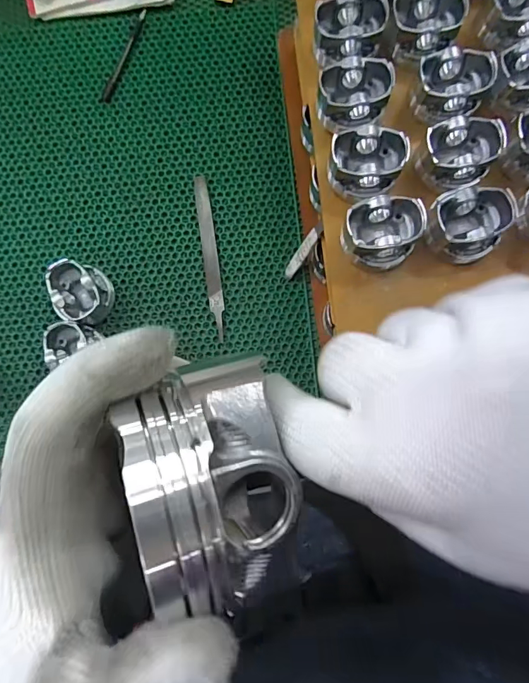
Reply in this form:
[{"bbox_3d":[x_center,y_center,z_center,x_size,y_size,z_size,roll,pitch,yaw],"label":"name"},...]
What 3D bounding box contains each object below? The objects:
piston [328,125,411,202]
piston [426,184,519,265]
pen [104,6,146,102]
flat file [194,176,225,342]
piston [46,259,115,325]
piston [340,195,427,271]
[{"bbox_3d":[0.113,-0.198,0.489,0.084,0.047,0.069,-1,83,1],"label":"piston"},{"bbox_3d":[0.224,-0.131,0.479,0.076,0.053,0.076,0,83,1],"label":"piston"},{"bbox_3d":[-0.210,-0.431,0.657,0.010,0.009,0.150,22,86,2],"label":"pen"},{"bbox_3d":[-0.076,-0.121,0.614,0.021,0.005,0.234,-8,84,3],"label":"flat file"},{"bbox_3d":[-0.249,-0.066,0.594,0.076,0.052,0.086,-25,86,-1],"label":"piston"},{"bbox_3d":[0.128,-0.118,0.478,0.082,0.058,0.068,-12,83,0],"label":"piston"}]

